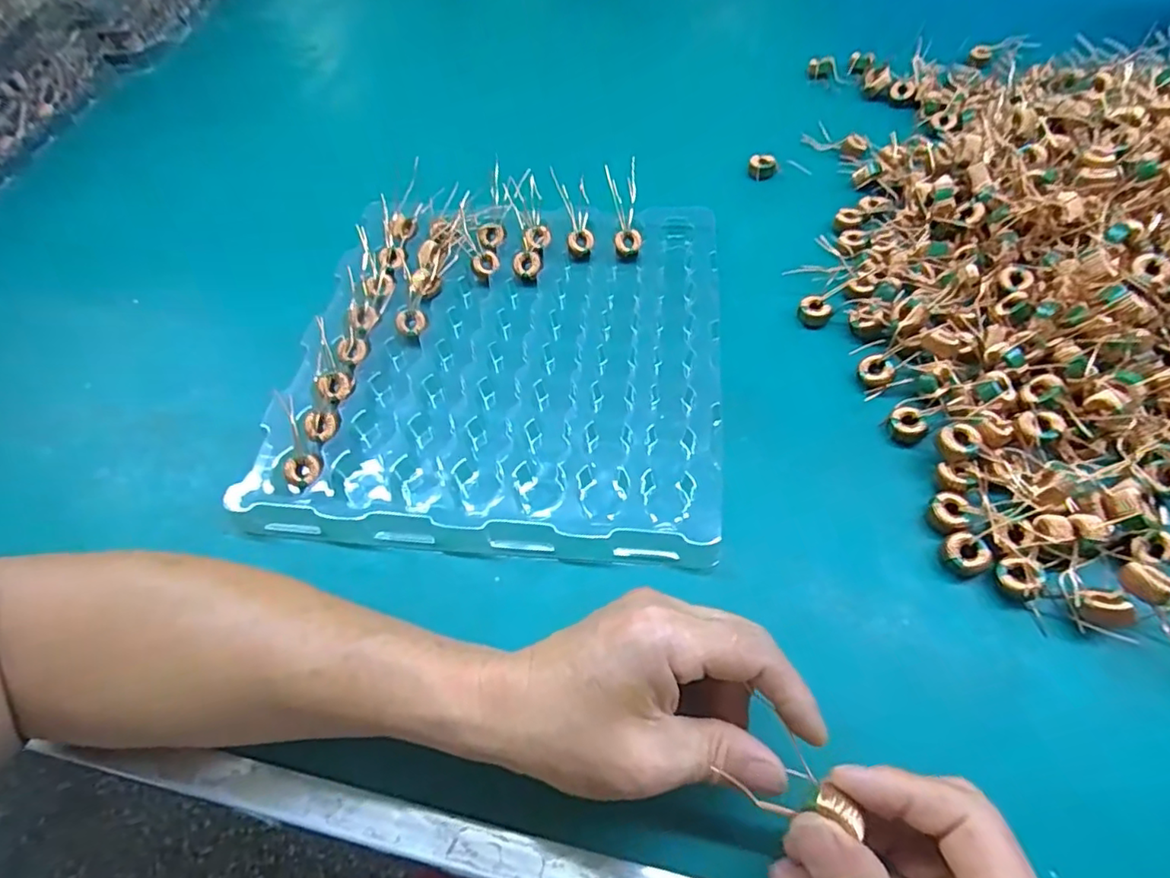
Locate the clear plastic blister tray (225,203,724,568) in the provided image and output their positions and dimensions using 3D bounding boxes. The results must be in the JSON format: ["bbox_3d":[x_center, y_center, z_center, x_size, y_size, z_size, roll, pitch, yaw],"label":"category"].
[{"bbox_3d":[-0.055,-0.061,0.398,0.286,0.022,0.283,4,60,5],"label":"clear plastic blister tray"}]

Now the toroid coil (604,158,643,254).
[{"bbox_3d":[0.031,-0.178,0.449,0.022,0.007,0.071,-9,86,-2],"label":"toroid coil"}]

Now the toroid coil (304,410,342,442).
[{"bbox_3d":[-0.167,-0.008,0.366,0.022,0.007,0.020,-13,89,-1],"label":"toroid coil"}]

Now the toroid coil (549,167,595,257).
[{"bbox_3d":[-0.012,-0.183,0.454,0.021,0.016,0.077,-17,80,-7],"label":"toroid coil"}]

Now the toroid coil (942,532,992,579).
[{"bbox_3d":[0.202,0.062,0.304,0.018,0.014,0.022,-29,63,-14],"label":"toroid coil"}]

